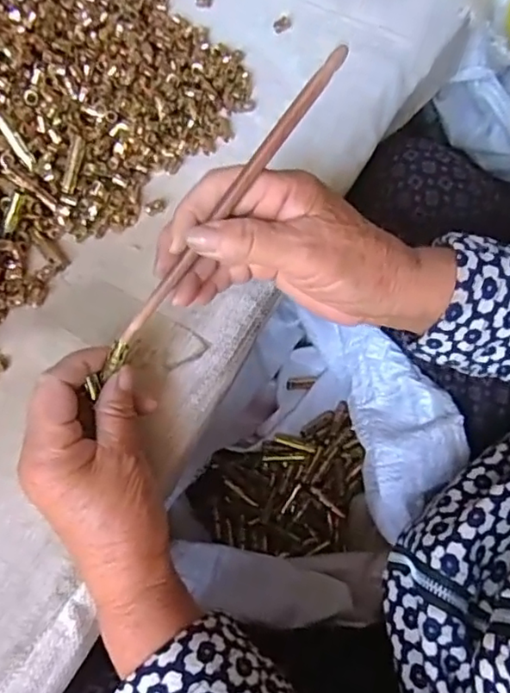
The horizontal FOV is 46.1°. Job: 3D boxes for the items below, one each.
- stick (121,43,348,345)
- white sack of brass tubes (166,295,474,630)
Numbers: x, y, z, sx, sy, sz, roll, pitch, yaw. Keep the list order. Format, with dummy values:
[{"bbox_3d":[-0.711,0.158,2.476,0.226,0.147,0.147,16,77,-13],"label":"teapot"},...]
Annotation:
[{"bbox_3d":[-0.015,-0.068,0.298,0.006,0.007,0.179,45,109,14],"label":"stick"},{"bbox_3d":[0.040,0.118,0.522,0.199,0.178,0.227,28,71,9],"label":"white sack of brass tubes"}]

